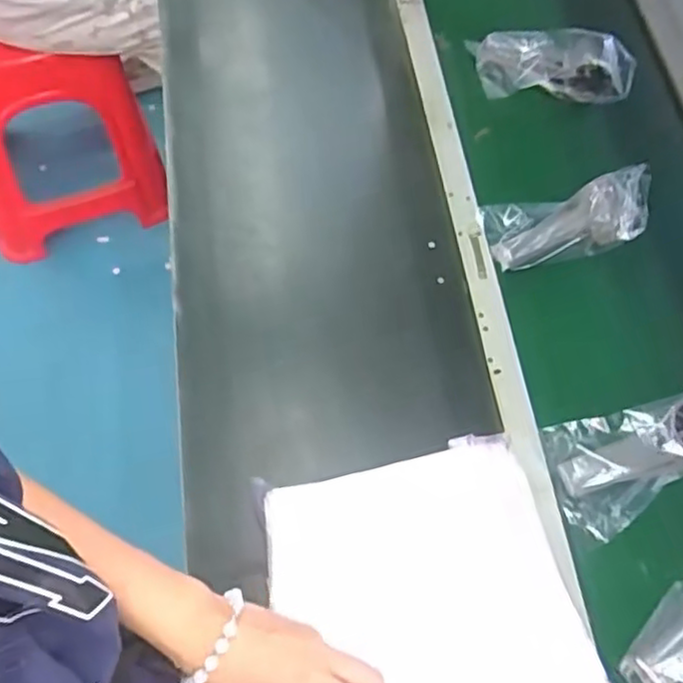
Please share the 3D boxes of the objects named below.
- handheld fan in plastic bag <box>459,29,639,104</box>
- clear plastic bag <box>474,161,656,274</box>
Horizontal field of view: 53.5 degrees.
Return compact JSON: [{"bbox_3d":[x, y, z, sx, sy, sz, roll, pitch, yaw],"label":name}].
[{"bbox_3d":[0.255,-0.337,0.823,0.186,0.051,0.073,6,65,-4],"label":"handheld fan in plastic bag"},{"bbox_3d":[0.246,-0.134,0.725,0.180,0.050,0.082,-11,67,-11],"label":"clear plastic bag"}]

